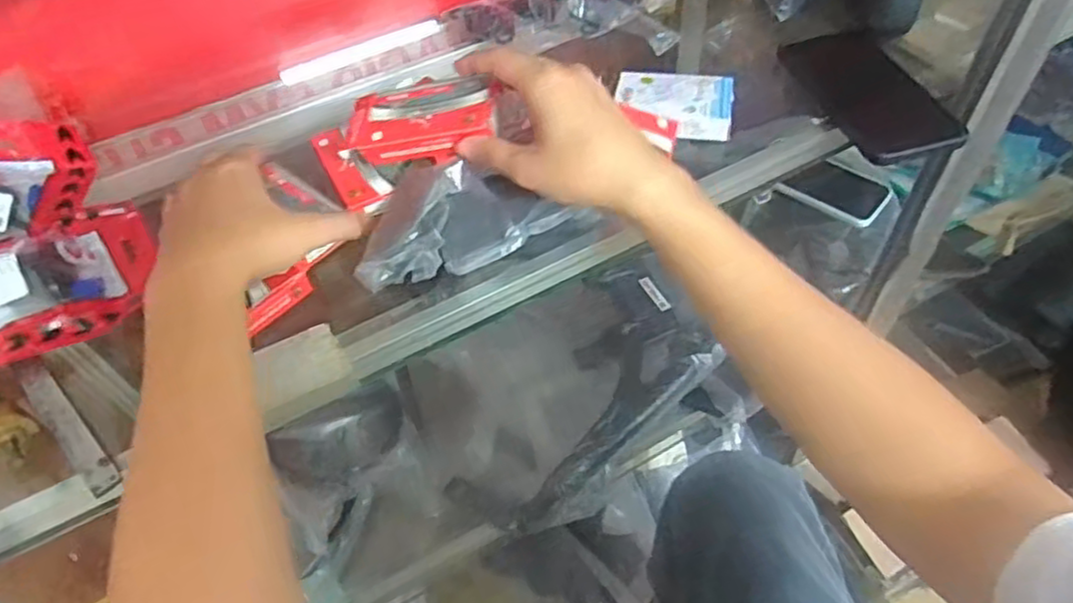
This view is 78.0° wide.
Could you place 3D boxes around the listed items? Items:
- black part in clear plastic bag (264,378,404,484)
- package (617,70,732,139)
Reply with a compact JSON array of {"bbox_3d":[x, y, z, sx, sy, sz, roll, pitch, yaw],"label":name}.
[{"bbox_3d":[-0.227,0.153,0.775,0.145,0.060,0.076,-28,54,-17],"label":"black part in clear plastic bag"},{"bbox_3d":[0.111,-0.159,0.534,0.090,0.024,0.057,7,52,12],"label":"package"}]

